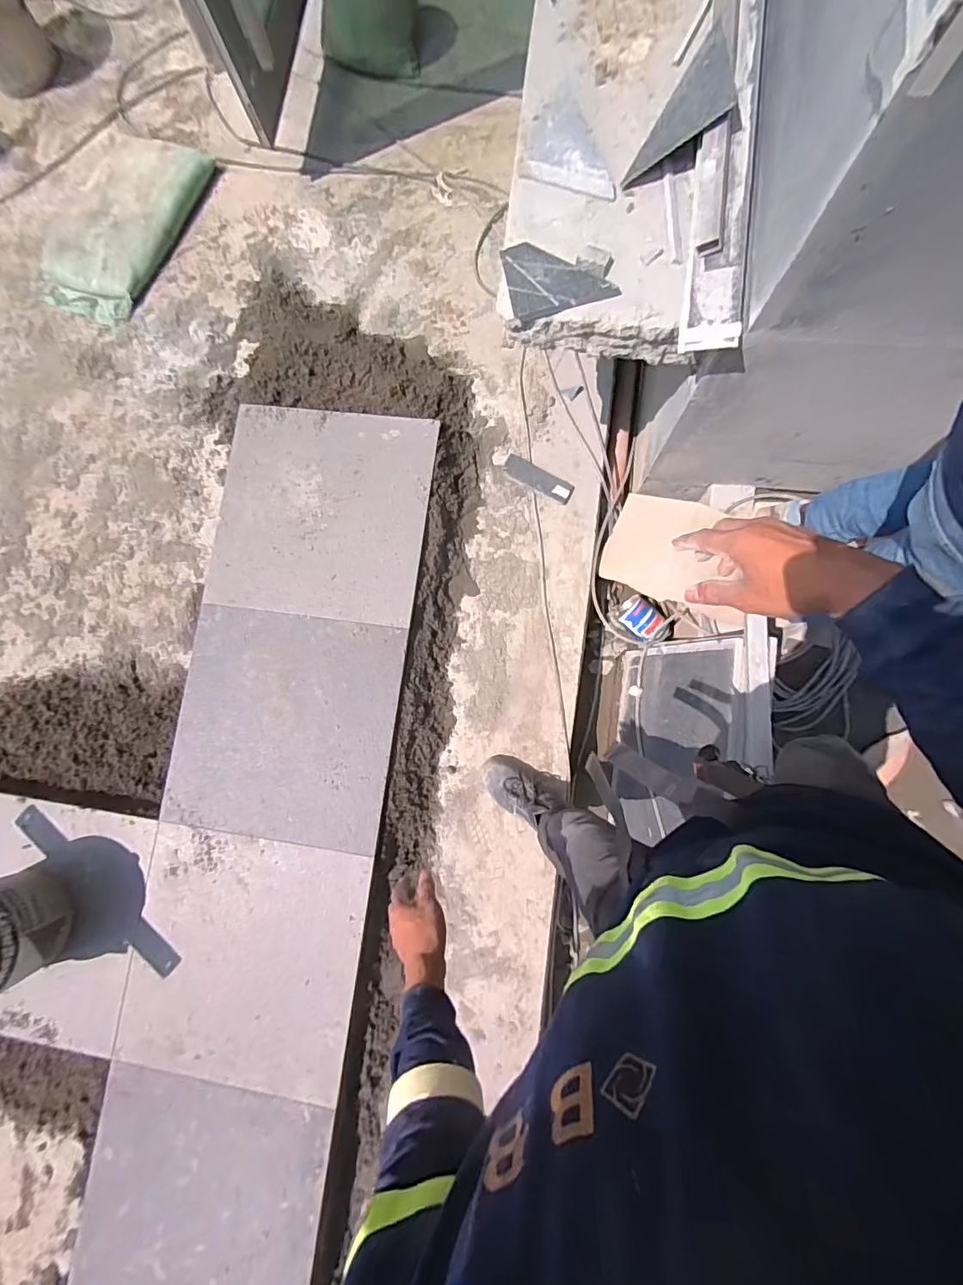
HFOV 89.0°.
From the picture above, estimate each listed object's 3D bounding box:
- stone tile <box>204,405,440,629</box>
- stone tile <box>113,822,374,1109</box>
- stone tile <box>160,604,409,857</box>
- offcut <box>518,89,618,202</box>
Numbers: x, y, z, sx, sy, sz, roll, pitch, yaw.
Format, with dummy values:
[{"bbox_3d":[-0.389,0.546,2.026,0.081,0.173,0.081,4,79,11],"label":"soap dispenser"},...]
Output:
[{"bbox_3d":[-0.459,-0.373,1.400,0.601,0.023,0.598,7,84,8],"label":"stone tile"},{"bbox_3d":[-0.632,0.818,1.273,0.609,0.023,0.612,6,84,8],"label":"stone tile"},{"bbox_3d":[-0.544,0.220,1.326,0.601,0.024,0.590,8,84,8],"label":"stone tile"},{"bbox_3d":[0.155,-0.971,0.964,0.150,0.031,0.257,-14,81,4],"label":"offcut"}]

